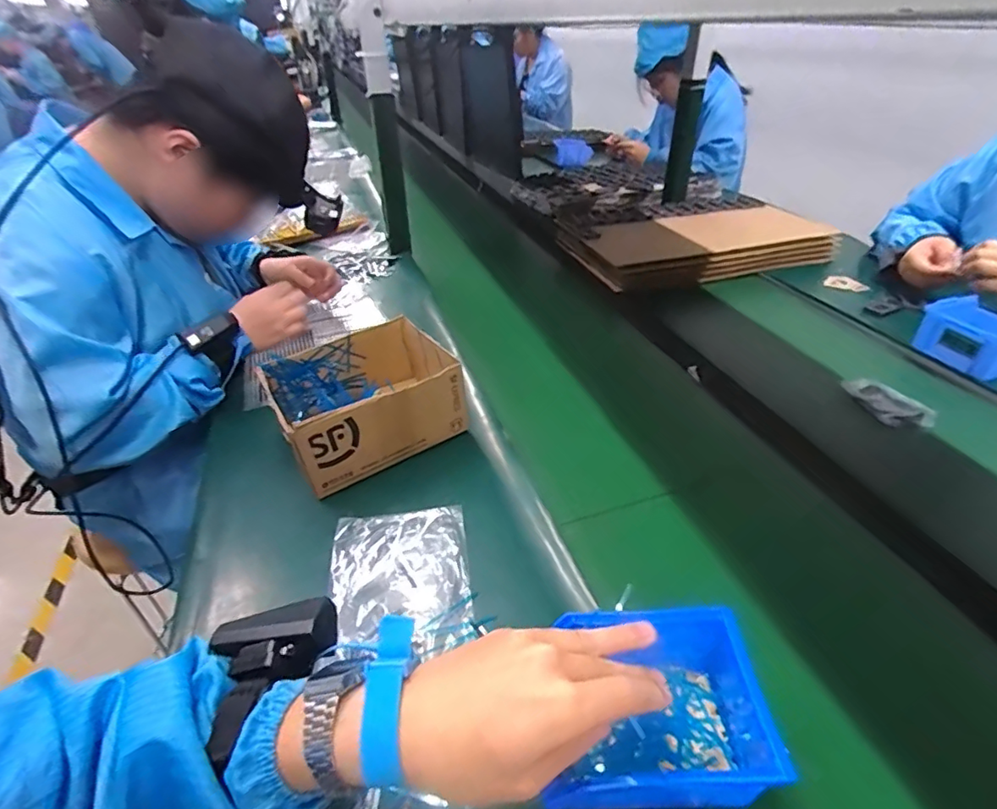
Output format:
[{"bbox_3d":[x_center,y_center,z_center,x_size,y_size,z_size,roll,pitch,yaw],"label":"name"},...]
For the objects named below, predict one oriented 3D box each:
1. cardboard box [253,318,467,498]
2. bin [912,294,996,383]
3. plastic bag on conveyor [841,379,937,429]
[{"bbox_3d":[-0.154,-0.006,0.632,0.200,0.099,0.148,-21,41,-23],"label":"cardboard box"},{"bbox_3d":[0.683,-0.096,0.745,0.110,0.060,0.127,-11,38,-11],"label":"bin"},{"bbox_3d":[0.498,-0.002,0.682,0.054,0.020,0.105,-19,40,-21],"label":"plastic bag on conveyor"}]

